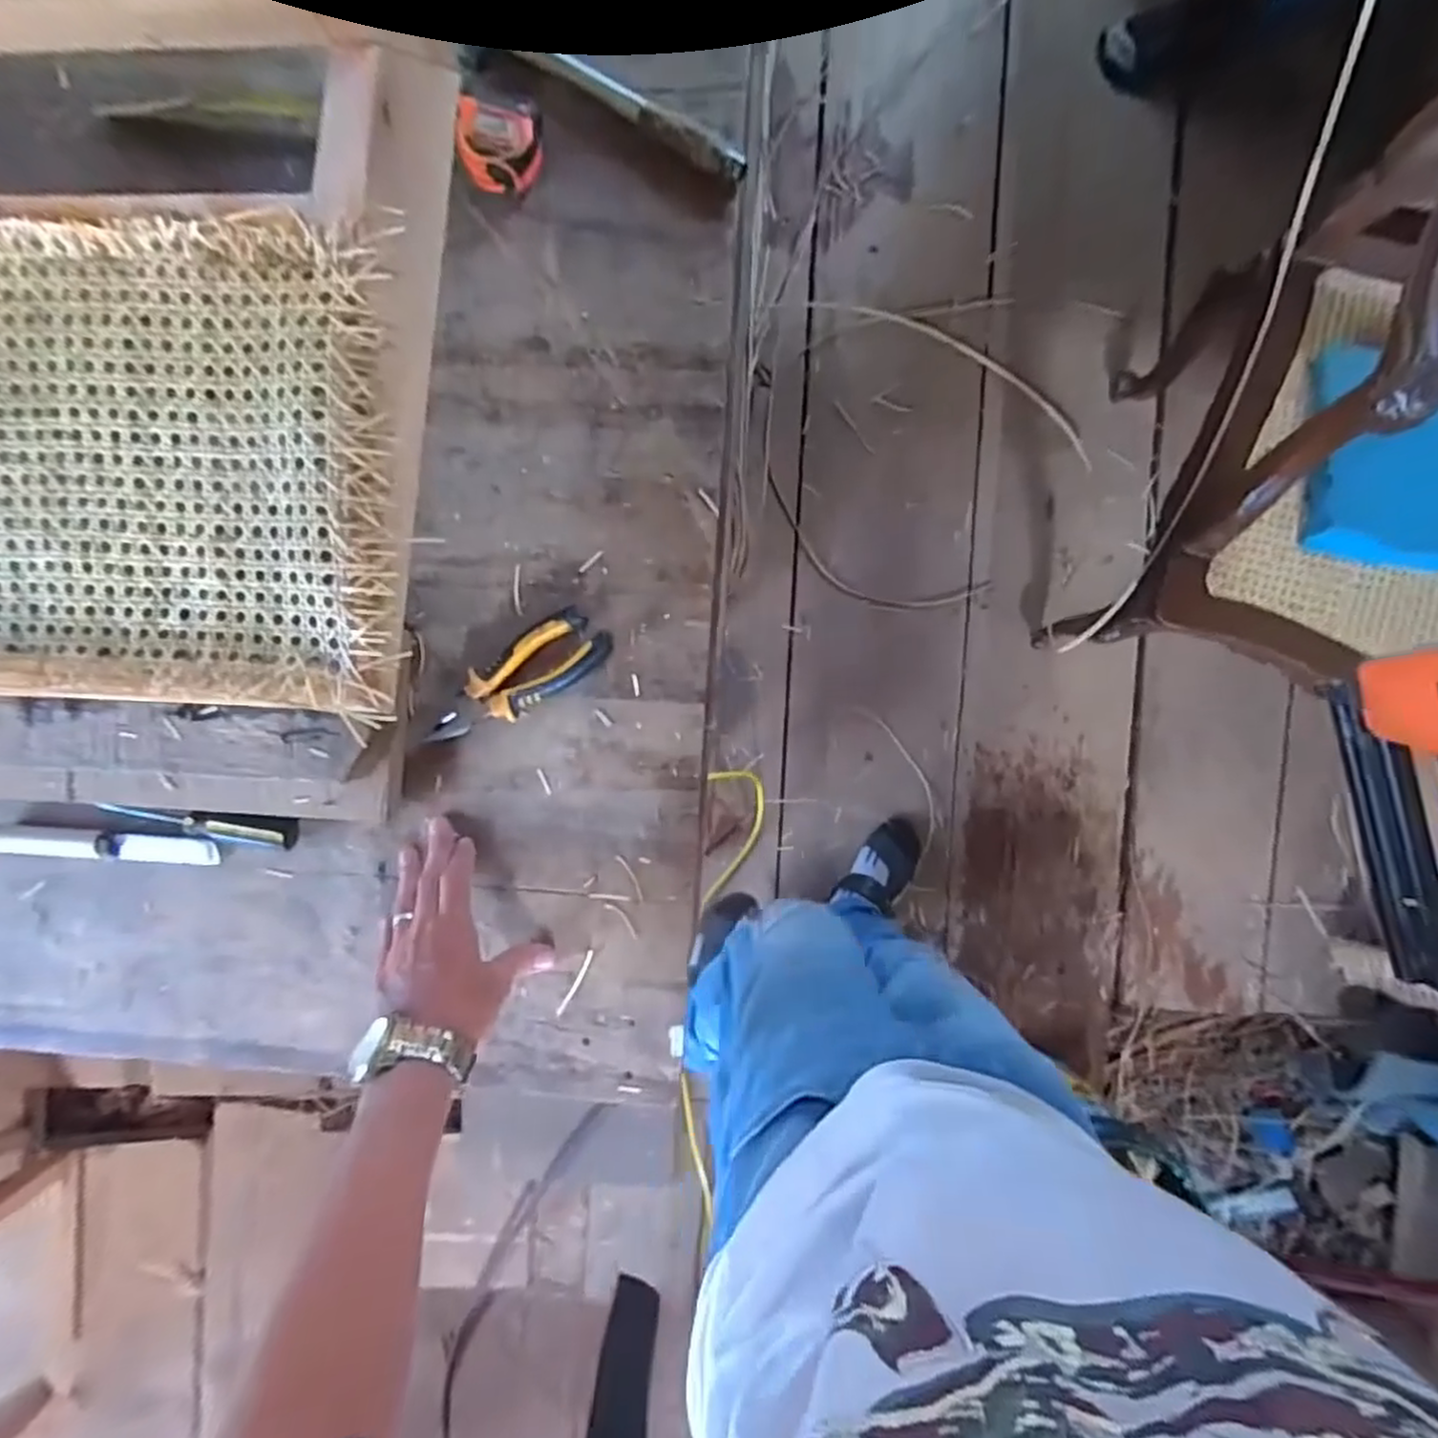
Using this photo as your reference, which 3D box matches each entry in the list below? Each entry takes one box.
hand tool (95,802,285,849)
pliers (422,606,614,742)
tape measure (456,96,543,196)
[{"bbox_3d":[-0.431,0.087,0.588,0.155,0.016,0.017,10,93,3],"label":"hand tool"},{"bbox_3d":[-0.161,-0.030,0.570,0.159,0.020,0.053,-33,90,4],"label":"pliers"},{"bbox_3d":[-0.164,-0.432,0.536,0.057,0.033,0.059,2,92,3],"label":"tape measure"}]

